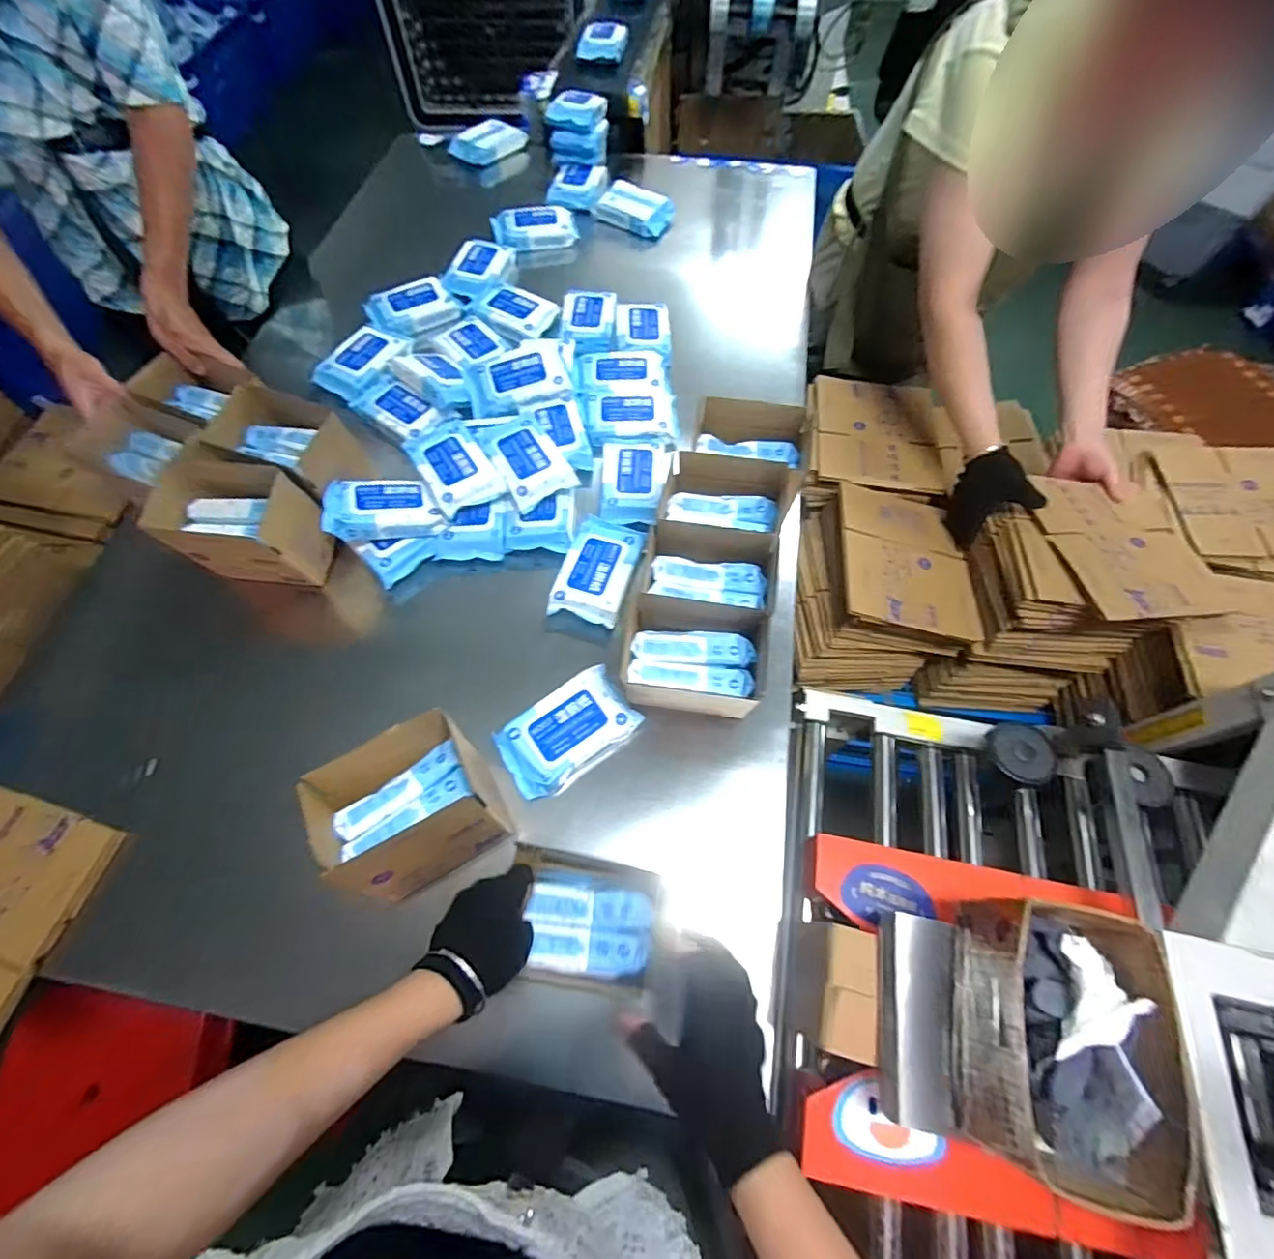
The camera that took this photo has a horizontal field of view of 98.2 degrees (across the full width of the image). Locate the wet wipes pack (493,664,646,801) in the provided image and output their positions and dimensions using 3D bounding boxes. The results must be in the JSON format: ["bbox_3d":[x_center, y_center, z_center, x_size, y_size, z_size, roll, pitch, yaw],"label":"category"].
[{"bbox_3d":[-0.088,0.133,0.714,0.168,0.045,0.104,-37,69,-16],"label":"wet wipes pack"}]

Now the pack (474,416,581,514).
[{"bbox_3d":[-0.178,-0.276,0.867,0.110,0.038,0.186,-30,67,-14],"label":"pack"}]

